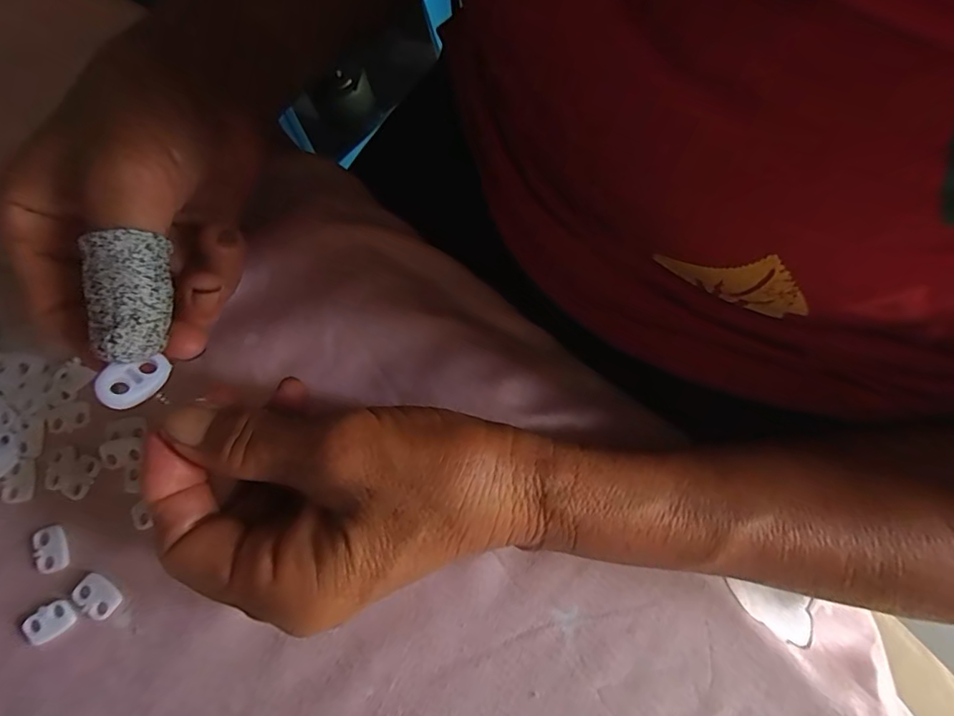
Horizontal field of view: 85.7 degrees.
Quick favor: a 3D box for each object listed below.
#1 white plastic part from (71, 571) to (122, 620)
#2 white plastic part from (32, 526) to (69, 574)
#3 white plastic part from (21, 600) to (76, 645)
[{"bbox_3d":[-0.155,0.097,0.209,0.019,0.004,0.014,28,79,8],"label":"white plastic part"},{"bbox_3d":[-0.178,0.080,0.213,0.013,0.004,0.018,-15,77,-2],"label":"white plastic part"},{"bbox_3d":[-0.173,0.107,0.207,0.021,0.004,0.012,-26,77,-5],"label":"white plastic part"}]

